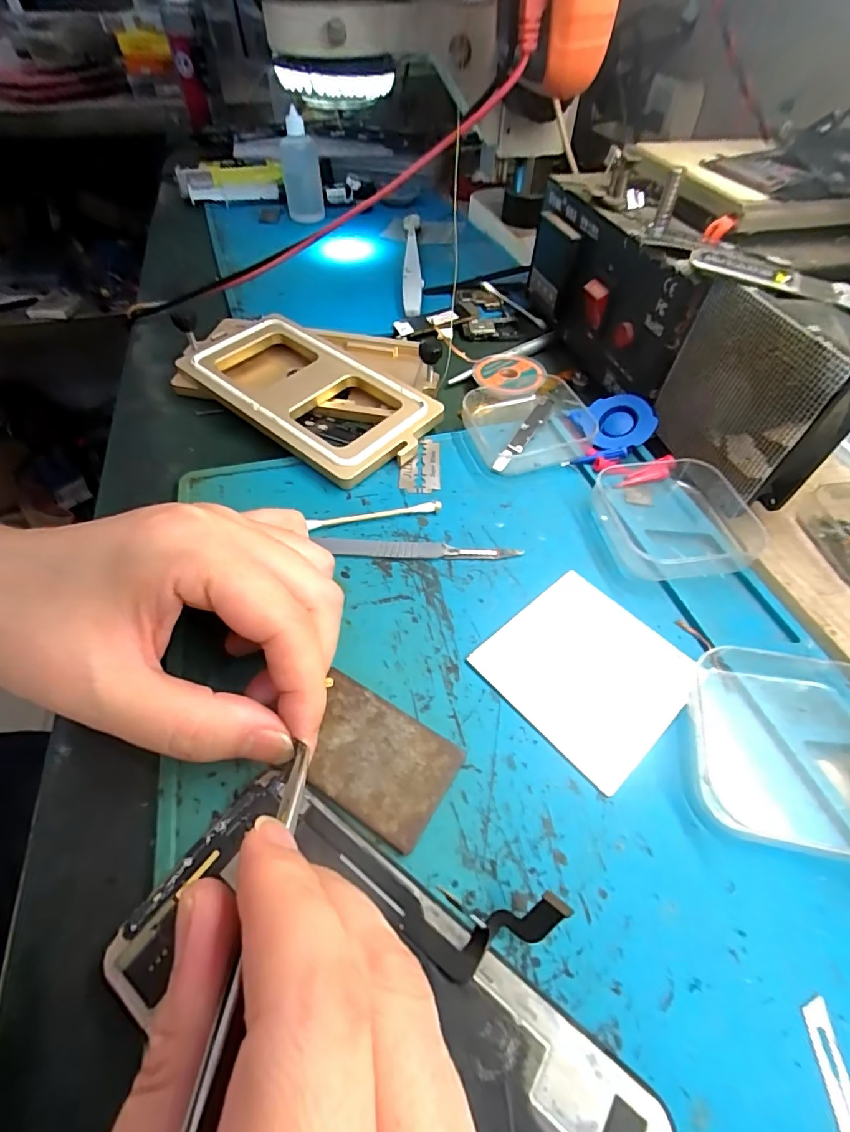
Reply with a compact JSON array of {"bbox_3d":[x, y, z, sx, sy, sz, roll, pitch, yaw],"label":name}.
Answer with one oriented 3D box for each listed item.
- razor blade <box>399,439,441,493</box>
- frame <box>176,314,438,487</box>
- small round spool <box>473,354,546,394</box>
[{"bbox_3d":[-0.002,-0.054,0.260,0.021,0.004,0.039,3,56,-1],"label":"razor blade"},{"bbox_3d":[-0.073,-0.106,0.289,0.166,0.022,0.077,34,59,24],"label":"frame"},{"bbox_3d":[0.054,-0.121,0.306,0.041,0.006,0.040,0,51,0],"label":"small round spool"}]

